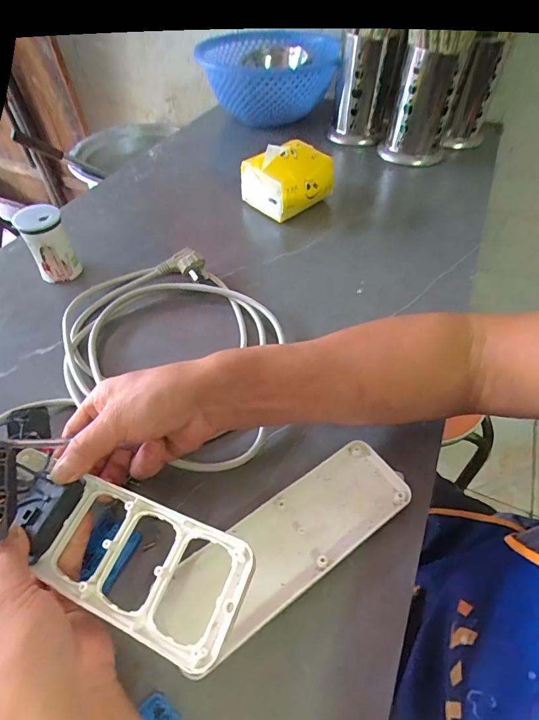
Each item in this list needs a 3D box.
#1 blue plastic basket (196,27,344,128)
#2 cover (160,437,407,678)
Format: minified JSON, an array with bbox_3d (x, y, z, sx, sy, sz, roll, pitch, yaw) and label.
[{"bbox_3d":[-0.001,-0.576,0.822,0.269,0.136,0.263,8,51,5],"label":"blue plastic basket"},{"bbox_3d":[0.016,0.137,0.306,0.201,0.014,0.068,-28,57,-22],"label":"cover"}]

